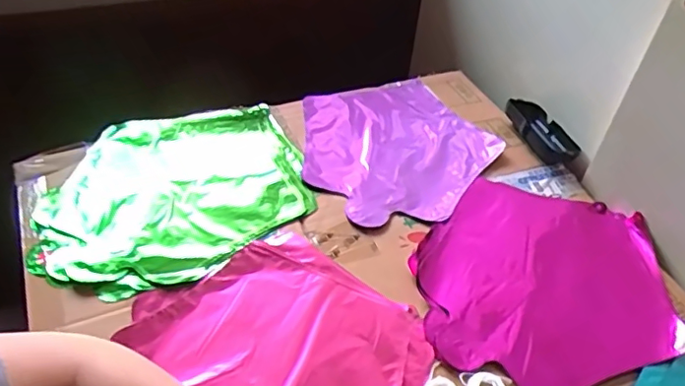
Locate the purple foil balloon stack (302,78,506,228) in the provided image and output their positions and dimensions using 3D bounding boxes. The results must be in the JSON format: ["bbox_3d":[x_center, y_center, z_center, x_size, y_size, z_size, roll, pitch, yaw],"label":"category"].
[{"bbox_3d":[0.055,-0.053,0.661,0.219,0.014,0.222,-30,56,-31],"label":"purple foil balloon stack"}]

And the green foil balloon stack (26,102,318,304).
[{"bbox_3d":[-0.172,-0.001,0.594,0.258,0.032,0.249,-10,45,-10],"label":"green foil balloon stack"}]

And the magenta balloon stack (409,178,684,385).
[{"bbox_3d":[0.191,0.080,0.539,0.236,0.016,0.239,8,45,1],"label":"magenta balloon stack"}]

